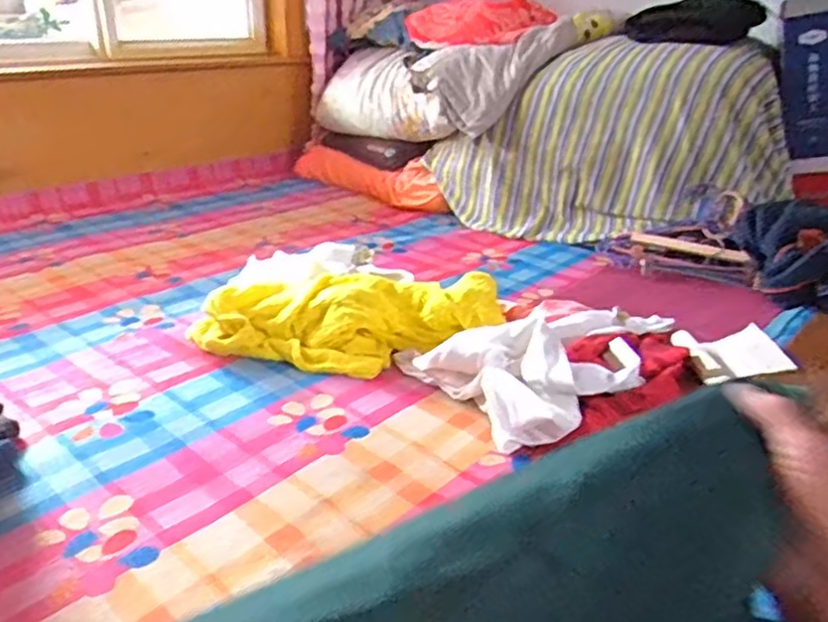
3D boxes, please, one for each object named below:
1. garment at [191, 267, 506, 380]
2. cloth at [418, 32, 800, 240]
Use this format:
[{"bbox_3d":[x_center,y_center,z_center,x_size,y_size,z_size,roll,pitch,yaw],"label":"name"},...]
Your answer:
[{"bbox_3d":[-0.111,0.025,1.164,0.517,0.110,0.201,-1,26,-6],"label":"garment"},{"bbox_3d":[0.480,-0.426,1.790,0.477,0.462,0.801,-18,31,-34],"label":"cloth"}]

